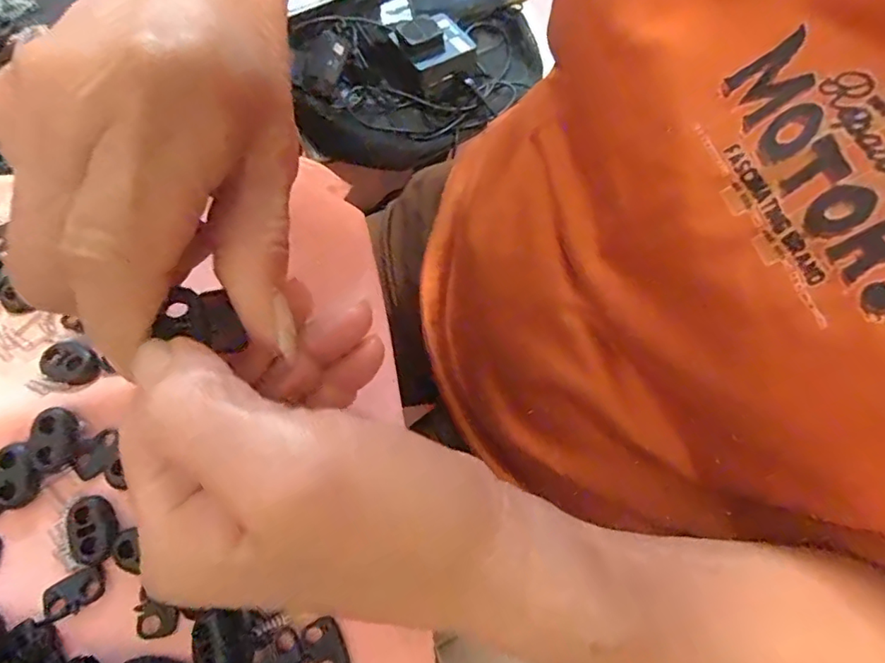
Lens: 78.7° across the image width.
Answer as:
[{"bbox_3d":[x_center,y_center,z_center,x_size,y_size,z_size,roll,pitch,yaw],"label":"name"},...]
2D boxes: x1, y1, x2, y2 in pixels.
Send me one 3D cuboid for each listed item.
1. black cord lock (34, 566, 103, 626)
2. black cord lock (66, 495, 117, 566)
[{"bbox_3d":[-0.120,0.085,0.173,0.021,0.004,0.012,-27,73,-11],"label":"black cord lock"},{"bbox_3d":[-0.117,0.066,0.180,0.016,0.004,0.021,-24,72,-10],"label":"black cord lock"}]

